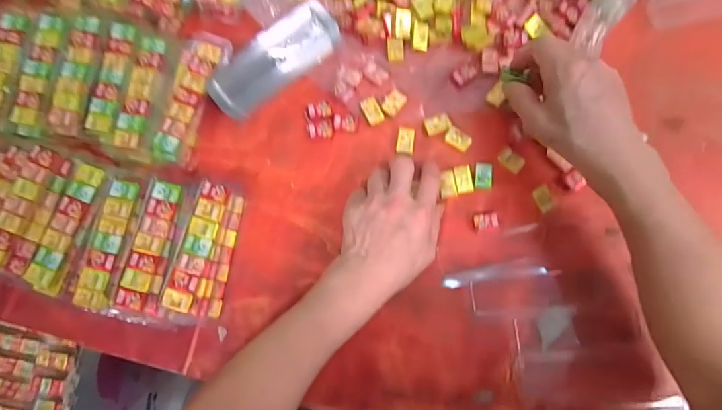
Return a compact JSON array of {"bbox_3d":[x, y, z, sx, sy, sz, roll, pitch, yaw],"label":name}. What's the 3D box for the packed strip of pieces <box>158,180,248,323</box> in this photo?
[{"bbox_3d":[-0.146,0.043,0.369,0.041,0.036,0.121,13,82,5],"label":"packed strip of pieces"}]

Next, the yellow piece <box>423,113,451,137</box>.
[{"bbox_3d":[0.078,-0.083,0.395,0.027,0.005,0.019,-22,81,0],"label":"yellow piece"}]

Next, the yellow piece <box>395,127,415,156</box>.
[{"bbox_3d":[0.046,-0.065,0.393,0.017,0.004,0.029,7,82,4],"label":"yellow piece"}]

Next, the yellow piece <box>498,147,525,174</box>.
[{"bbox_3d":[0.151,-0.045,0.385,0.025,0.004,0.018,41,86,8],"label":"yellow piece"}]

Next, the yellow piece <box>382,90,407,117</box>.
[{"bbox_3d":[0.035,-0.106,0.400,0.017,0.005,0.026,36,85,7],"label":"yellow piece"}]

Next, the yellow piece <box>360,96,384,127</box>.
[{"bbox_3d":[0.012,-0.098,0.400,0.017,0.004,0.029,-26,81,-1],"label":"yellow piece"}]

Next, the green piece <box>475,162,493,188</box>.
[{"bbox_3d":[0.123,-0.030,0.383,0.017,0.004,0.026,4,82,4],"label":"green piece"}]

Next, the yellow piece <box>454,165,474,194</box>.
[{"bbox_3d":[0.103,-0.026,0.383,0.017,0.004,0.028,-10,81,1],"label":"yellow piece"}]

